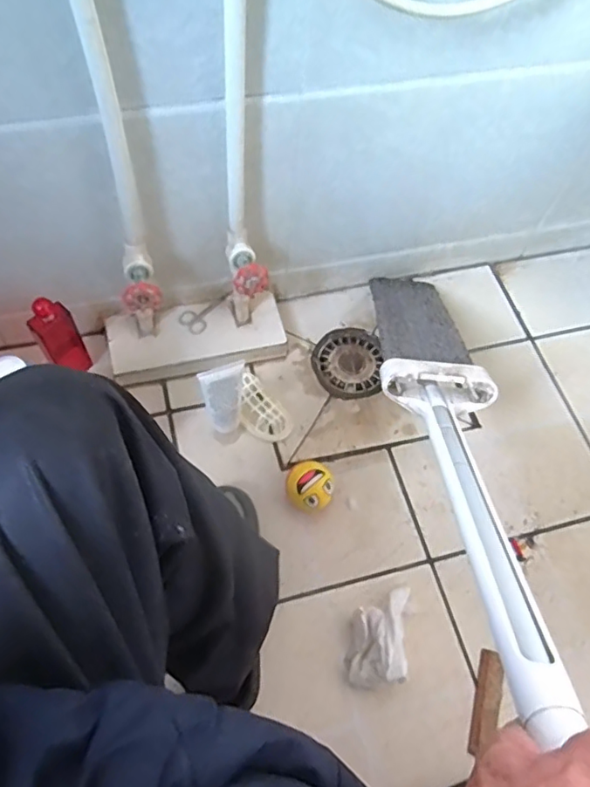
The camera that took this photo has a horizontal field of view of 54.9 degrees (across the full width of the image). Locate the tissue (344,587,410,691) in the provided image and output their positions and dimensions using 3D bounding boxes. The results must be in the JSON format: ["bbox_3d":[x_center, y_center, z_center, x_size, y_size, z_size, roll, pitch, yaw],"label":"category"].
[{"bbox_3d":[0.104,0.297,0.699,0.067,0.032,0.118,9,61,2],"label":"tissue"}]

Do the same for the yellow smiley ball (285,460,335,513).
[{"bbox_3d":[0.020,0.131,0.775,0.064,0.068,0.059,1,61,-2],"label":"yellow smiley ball"}]

